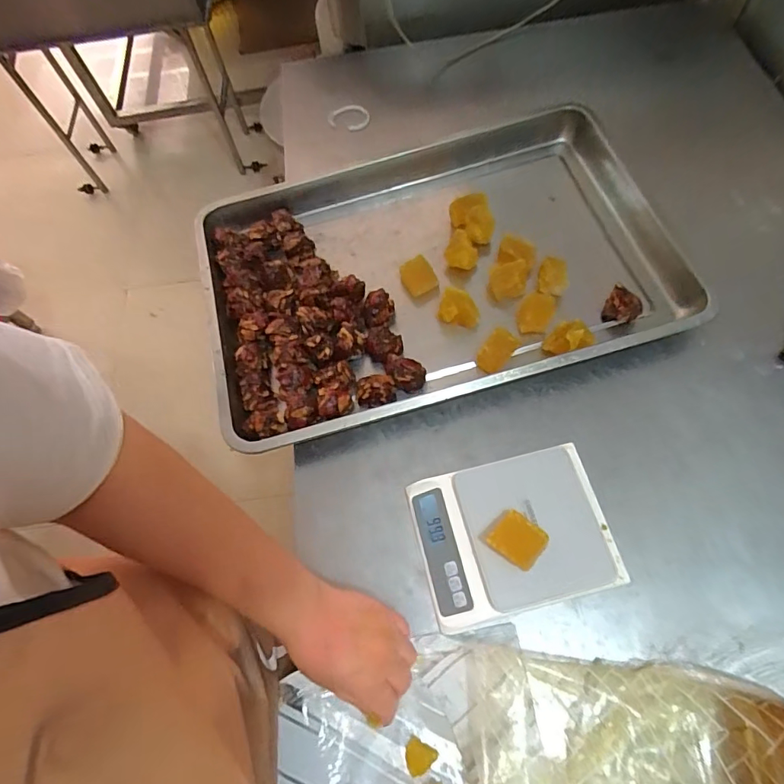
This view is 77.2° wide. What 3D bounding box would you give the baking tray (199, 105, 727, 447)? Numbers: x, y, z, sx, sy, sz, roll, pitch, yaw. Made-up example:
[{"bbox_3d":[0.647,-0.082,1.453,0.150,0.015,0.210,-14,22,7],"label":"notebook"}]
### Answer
[{"bbox_3d":[0.065,-0.168,0.647,0.614,0.049,0.385,-15,65,-3],"label":"baking tray"}]

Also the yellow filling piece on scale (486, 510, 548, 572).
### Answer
[{"bbox_3d":[0.119,0.143,0.472,0.047,0.026,0.042,33,72,18],"label":"yellow filling piece on scale"}]

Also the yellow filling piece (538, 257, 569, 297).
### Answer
[{"bbox_3d":[0.204,-0.146,0.620,0.033,0.023,0.041,5,65,7],"label":"yellow filling piece"}]

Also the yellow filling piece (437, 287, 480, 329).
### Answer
[{"bbox_3d":[0.086,-0.103,0.623,0.050,0.047,0.030,13,67,11],"label":"yellow filling piece"}]

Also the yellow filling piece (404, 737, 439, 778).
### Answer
[{"bbox_3d":[0.023,0.326,0.435,0.027,0.009,0.027,24,69,15],"label":"yellow filling piece"}]

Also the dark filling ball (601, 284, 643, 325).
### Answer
[{"bbox_3d":[0.285,-0.104,0.606,0.040,0.043,0.034,29,70,17],"label":"dark filling ball"}]

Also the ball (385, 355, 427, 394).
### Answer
[{"bbox_3d":[0.016,-0.018,0.589,0.049,0.033,0.045,-2,65,4],"label":"ball"}]

